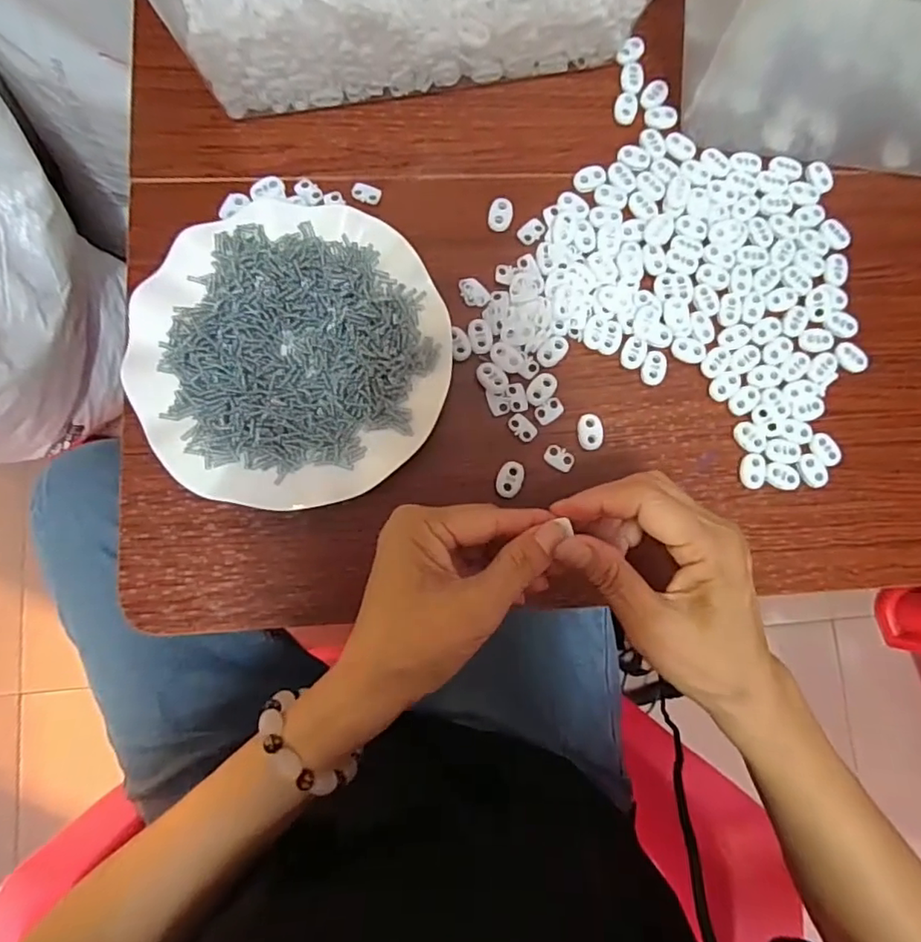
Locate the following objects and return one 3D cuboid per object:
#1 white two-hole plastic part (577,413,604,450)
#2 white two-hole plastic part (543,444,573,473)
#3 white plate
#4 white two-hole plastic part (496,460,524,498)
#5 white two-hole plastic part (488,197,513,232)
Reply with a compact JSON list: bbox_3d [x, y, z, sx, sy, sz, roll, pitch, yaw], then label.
[{"bbox_3d":[0.082,-0.025,0.367,0.015,0.006,0.023,1,84,-4],"label":"white two-hole plastic part"},{"bbox_3d":[0.063,-0.008,0.364,0.020,0.004,0.013,32,83,0],"label":"white two-hole plastic part"},{"bbox_3d":[-0.099,-0.072,0.352,0.178,0.026,0.180,0,84,-4],"label":"white plate"},{"bbox_3d":[0.031,0.005,0.359,0.015,0.004,0.024,24,83,-1],"label":"white two-hole plastic part"},{"bbox_3d":[0.027,-0.170,0.386,0.016,0.004,0.023,12,84,-3],"label":"white two-hole plastic part"}]

